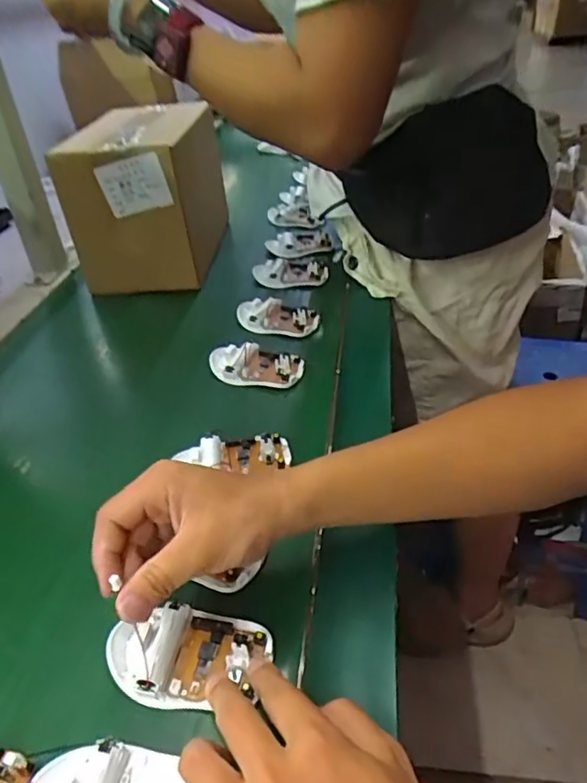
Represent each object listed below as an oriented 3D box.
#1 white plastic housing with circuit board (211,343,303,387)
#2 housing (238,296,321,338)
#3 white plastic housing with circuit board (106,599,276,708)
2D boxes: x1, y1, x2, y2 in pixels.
[{"bbox_3d":[-0.039,-0.031,0.584,0.097,0.023,0.048,4,37,11],"label":"white plastic housing with circuit board"},{"bbox_3d":[-0.021,-0.090,0.659,0.097,0.019,0.045,9,39,18],"label":"housing"},{"bbox_3d":[-0.063,0.154,0.339,0.093,0.019,0.056,1,37,8],"label":"white plastic housing with circuit board"}]

